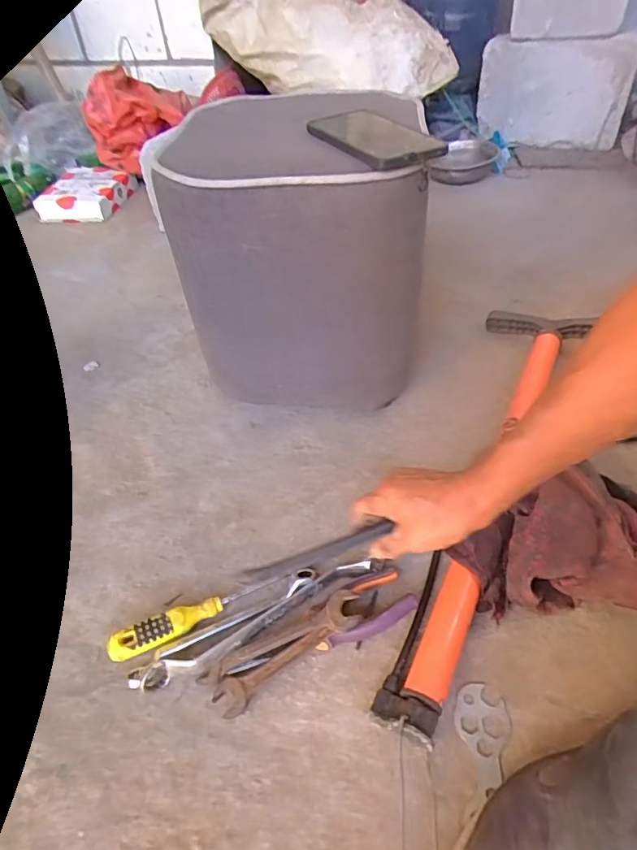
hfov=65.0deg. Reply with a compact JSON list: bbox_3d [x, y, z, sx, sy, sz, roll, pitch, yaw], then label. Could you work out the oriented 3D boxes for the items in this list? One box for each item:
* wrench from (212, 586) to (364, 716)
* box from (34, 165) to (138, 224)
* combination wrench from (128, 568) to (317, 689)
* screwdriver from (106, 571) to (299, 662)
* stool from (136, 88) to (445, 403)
[{"bbox_3d":[-0.025,0.204,0.450,0.149,0.009,0.031,-34,53,-10],"label":"wrench"},{"bbox_3d":[-0.518,-0.518,1.118,0.178,0.046,0.201,6,48,10],"label":"box"},{"bbox_3d":[-0.088,0.187,0.477,0.190,0.009,0.023,-26,51,-20],"label":"combination wrench"},{"bbox_3d":[-0.107,0.178,0.480,0.181,0.030,0.023,-21,49,-15],"label":"screwdriver"},{"bbox_3d":[-0.005,-0.202,0.634,0.259,0.326,0.237,2,45,6],"label":"stool"}]

